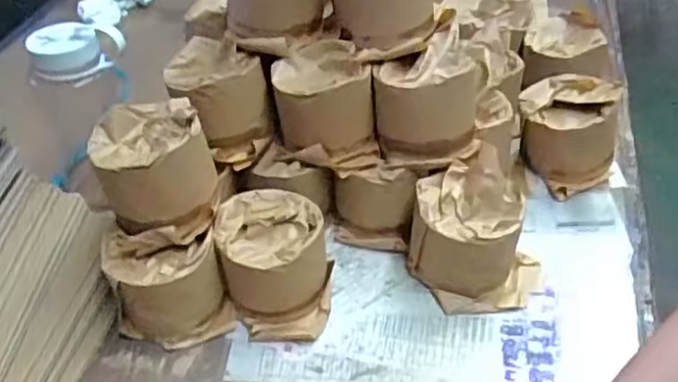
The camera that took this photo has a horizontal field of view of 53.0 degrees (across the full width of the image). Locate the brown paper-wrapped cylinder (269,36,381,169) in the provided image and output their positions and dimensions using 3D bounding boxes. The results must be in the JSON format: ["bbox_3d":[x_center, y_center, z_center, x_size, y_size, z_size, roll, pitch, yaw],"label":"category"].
[{"bbox_3d":[-0.014,-0.081,0.643,0.089,0.089,0.089,-8,41,-5],"label":"brown paper-wrapped cylinder"}]

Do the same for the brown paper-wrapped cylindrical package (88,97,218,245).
[{"bbox_3d":[-0.156,-0.019,0.580,0.094,0.080,0.102,-18,43,-16],"label":"brown paper-wrapped cylindrical package"}]

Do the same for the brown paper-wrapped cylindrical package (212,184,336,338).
[{"bbox_3d":[-0.055,0.064,0.597,0.093,0.094,0.101,-11,42,-8],"label":"brown paper-wrapped cylindrical package"}]

